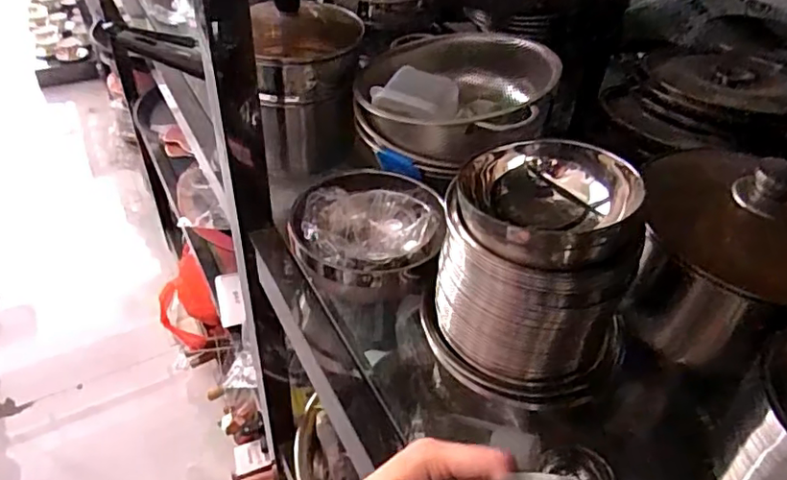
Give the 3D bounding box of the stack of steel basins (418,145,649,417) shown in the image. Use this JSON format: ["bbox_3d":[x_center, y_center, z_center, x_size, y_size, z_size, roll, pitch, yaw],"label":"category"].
[{"bbox_3d":[0.105,0.034,0.444,0.127,0.166,0.133,-12,44,-17],"label":"stack of steel basins"}]

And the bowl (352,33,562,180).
[{"bbox_3d":[0.063,-0.161,0.641,0.192,0.081,0.210,2,42,-2],"label":"bowl"}]

